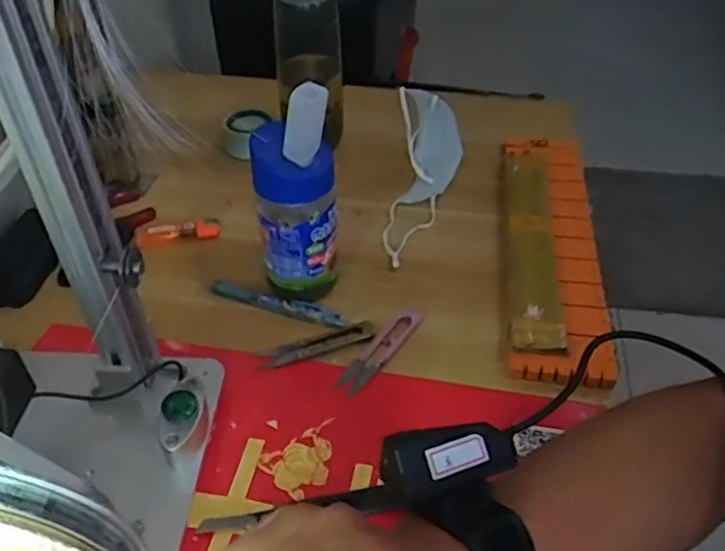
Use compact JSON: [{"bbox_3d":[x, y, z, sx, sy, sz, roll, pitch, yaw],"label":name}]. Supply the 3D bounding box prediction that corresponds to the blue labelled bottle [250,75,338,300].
[{"bbox_3d":[-0.054,-0.062,0.542,0.066,0.193,0.054,-8,43,-7],"label":"blue labelled bottle"}]

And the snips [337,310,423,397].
[{"bbox_3d":[0.016,0.061,0.544,0.023,0.004,0.100,27,50,28],"label":"snips"}]

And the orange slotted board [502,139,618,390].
[{"bbox_3d":[0.183,-0.042,0.640,0.087,0.020,0.343,6,43,8],"label":"orange slotted board"}]

